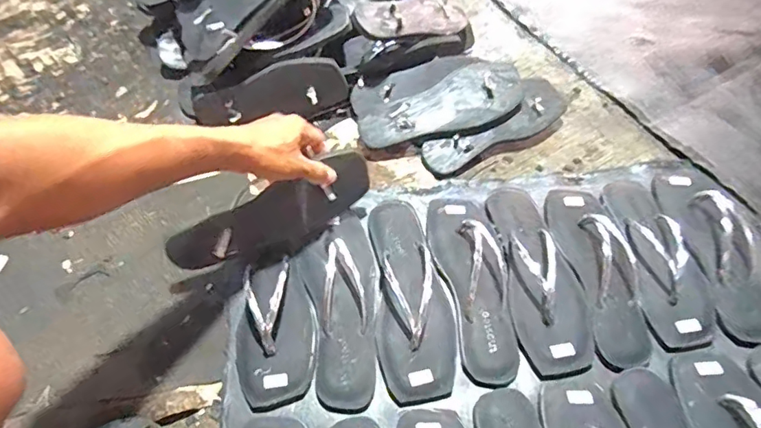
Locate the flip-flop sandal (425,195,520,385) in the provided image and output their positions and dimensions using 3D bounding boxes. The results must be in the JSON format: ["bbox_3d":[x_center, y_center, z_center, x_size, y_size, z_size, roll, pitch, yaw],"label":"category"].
[{"bbox_3d":[0.111,0.069,0.609,0.082,0.041,0.249,-7,59,-2],"label":"flip-flop sandal"}]

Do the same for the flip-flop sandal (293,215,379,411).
[{"bbox_3d":[-0.044,0.101,0.597,0.091,0.034,0.237,-11,59,-4],"label":"flip-flop sandal"}]

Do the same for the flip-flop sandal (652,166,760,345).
[{"bbox_3d":[0.420,0.038,0.641,0.102,0.049,0.249,-5,59,-1],"label":"flip-flop sandal"}]

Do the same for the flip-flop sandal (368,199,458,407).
[{"bbox_3d":[0.038,0.084,0.603,0.090,0.041,0.255,-5,59,-1],"label":"flip-flop sandal"}]

